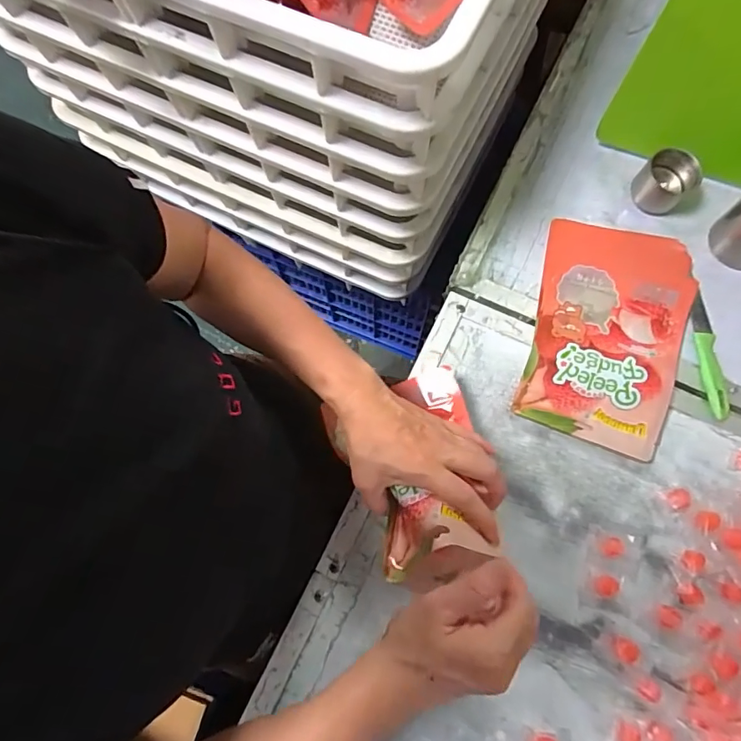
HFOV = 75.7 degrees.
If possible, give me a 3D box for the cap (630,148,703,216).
[{"bbox_3d":[0.365,-0.234,0.595,0.062,0.053,0.054,41,79,11],"label":"cap"}]

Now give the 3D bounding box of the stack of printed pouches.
[{"bbox_3d":[0.278,-0.050,0.562,0.167,0.020,0.272,18,75,6],"label":"stack of printed pouches"}]

